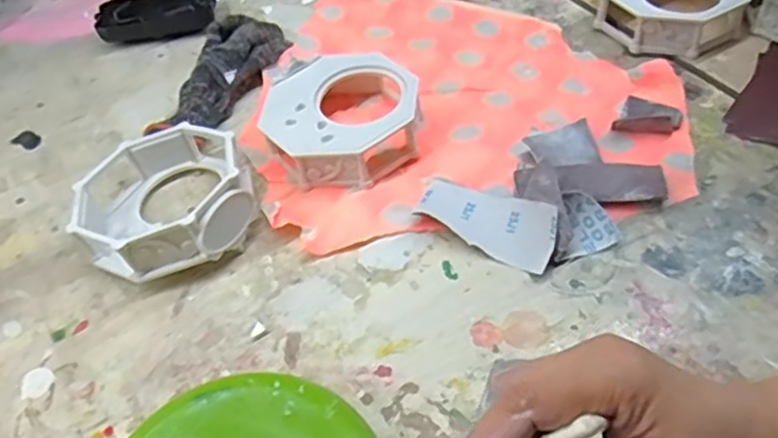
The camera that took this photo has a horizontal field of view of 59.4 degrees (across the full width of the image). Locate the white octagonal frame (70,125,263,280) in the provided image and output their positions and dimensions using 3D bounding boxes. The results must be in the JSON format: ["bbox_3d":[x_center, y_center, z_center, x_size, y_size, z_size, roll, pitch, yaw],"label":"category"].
[{"bbox_3d":[-0.155,-0.016,0.473,0.116,0.050,0.122,-15,49,-6],"label":"white octagonal frame"}]

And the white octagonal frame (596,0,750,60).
[{"bbox_3d":[0.239,-0.185,0.577,0.115,0.040,0.106,7,50,13],"label":"white octagonal frame"}]

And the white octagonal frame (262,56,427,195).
[{"bbox_3d":[-0.036,-0.077,0.515,0.116,0.037,0.111,1,49,7],"label":"white octagonal frame"}]

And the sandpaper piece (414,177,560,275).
[{"bbox_3d":[0.064,-0.002,0.452,0.099,0.022,0.039,26,57,26],"label":"sandpaper piece"}]

